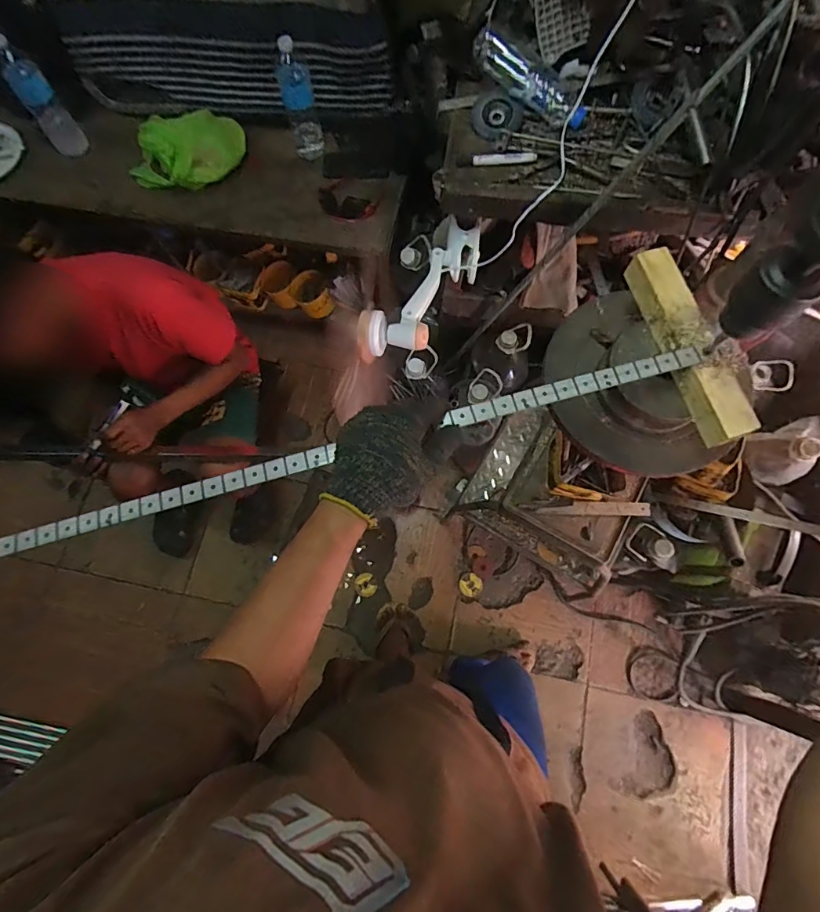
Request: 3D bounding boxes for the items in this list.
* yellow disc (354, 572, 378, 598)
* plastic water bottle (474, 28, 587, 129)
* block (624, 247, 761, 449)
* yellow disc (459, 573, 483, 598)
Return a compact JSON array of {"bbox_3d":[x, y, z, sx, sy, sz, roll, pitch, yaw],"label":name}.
[{"bbox_3d":[-0.131,0.385,1.357,0.065,0.010,0.068,0,74,1],"label":"yellow disc"},{"bbox_3d":[0.210,-0.667,0.806,0.236,0.071,0.053,43,79,12],"label":"plastic water bottle"},{"bbox_3d":[0.309,-0.125,0.506,0.047,0.038,0.232,-16,74,-4],"label":"block"},{"bbox_3d":[0.185,0.393,1.373,0.069,0.004,0.062,-30,76,-7],"label":"yellow disc"}]

